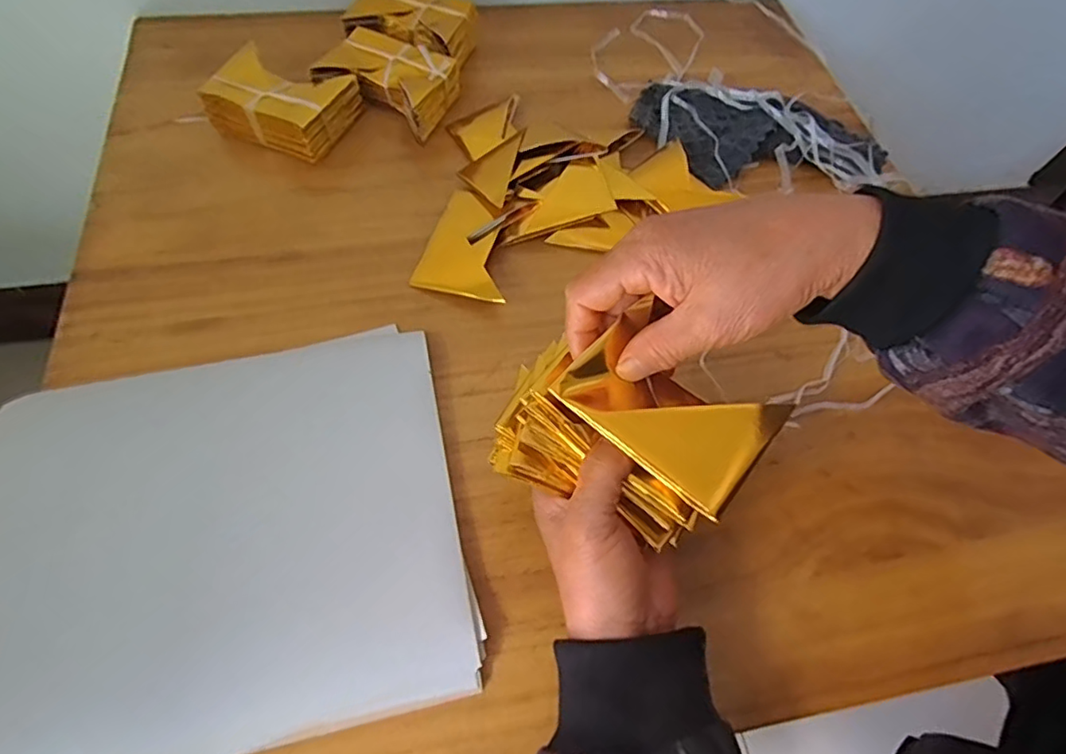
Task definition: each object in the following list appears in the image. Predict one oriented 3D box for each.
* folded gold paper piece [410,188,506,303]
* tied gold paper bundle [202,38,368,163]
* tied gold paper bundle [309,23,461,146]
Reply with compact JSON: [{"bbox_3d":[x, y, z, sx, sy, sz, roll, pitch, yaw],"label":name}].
[{"bbox_3d":[-0.044,-0.097,0.438,0.069,0.018,0.090,18,62,7],"label":"folded gold paper piece"},{"bbox_3d":[-0.206,-0.226,0.482,0.107,0.042,0.079,17,62,6],"label":"tied gold paper bundle"},{"bbox_3d":[-0.122,-0.256,0.505,0.108,0.041,0.077,21,62,9],"label":"tied gold paper bundle"}]

